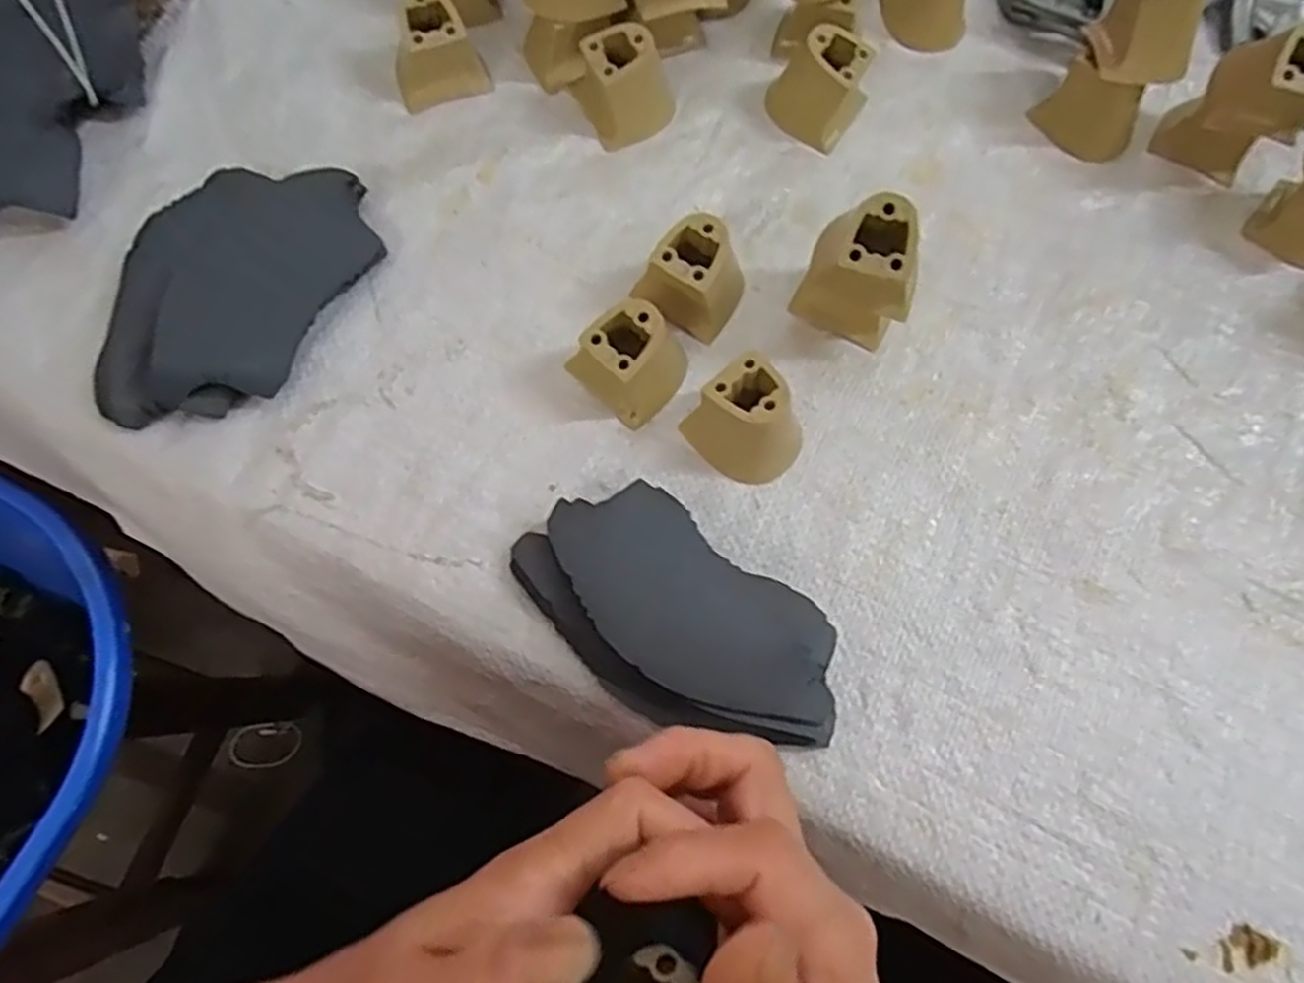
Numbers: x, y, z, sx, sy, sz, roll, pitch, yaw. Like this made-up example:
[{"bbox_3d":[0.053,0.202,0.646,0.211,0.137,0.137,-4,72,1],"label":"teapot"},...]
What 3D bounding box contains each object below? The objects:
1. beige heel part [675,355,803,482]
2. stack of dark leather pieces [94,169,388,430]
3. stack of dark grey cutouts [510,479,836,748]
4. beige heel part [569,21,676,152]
[{"bbox_3d":[0.038,-0.027,0.322,0.038,0.038,0.041,-37,76,-12],"label":"beige heel part"},{"bbox_3d":[-0.184,-0.089,0.337,0.085,0.028,0.134,26,73,7],"label":"stack of dark leather pieces"},{"bbox_3d":[0.010,0.049,0.301,0.129,0.027,0.068,36,74,10],"label":"stack of dark grey cutouts"},{"bbox_3d":[-0.014,-0.199,0.376,0.039,0.036,0.043,-24,74,-9],"label":"beige heel part"}]

